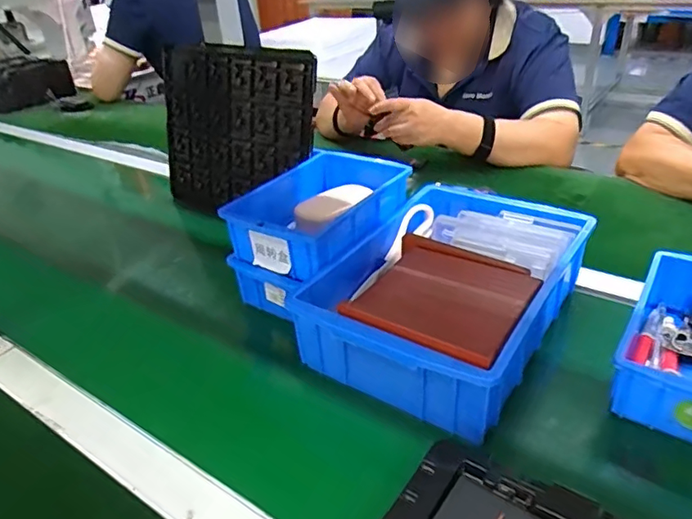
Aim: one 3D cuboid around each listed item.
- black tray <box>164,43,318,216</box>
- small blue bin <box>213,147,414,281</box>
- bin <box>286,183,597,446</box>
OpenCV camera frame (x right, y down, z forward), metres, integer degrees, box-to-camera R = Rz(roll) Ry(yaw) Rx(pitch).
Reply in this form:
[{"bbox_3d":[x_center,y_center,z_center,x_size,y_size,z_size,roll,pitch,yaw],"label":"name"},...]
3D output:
[{"bbox_3d":[-0.175,-0.186,0.794,0.306,0.242,0.023,16,17,30],"label":"black tray"},{"bbox_3d":[-0.025,-0.060,0.618,0.134,0.059,0.208,17,38,32],"label":"small blue bin"},{"bbox_3d":[0.113,0.036,0.559,0.198,0.106,0.295,18,41,31],"label":"bin"}]

